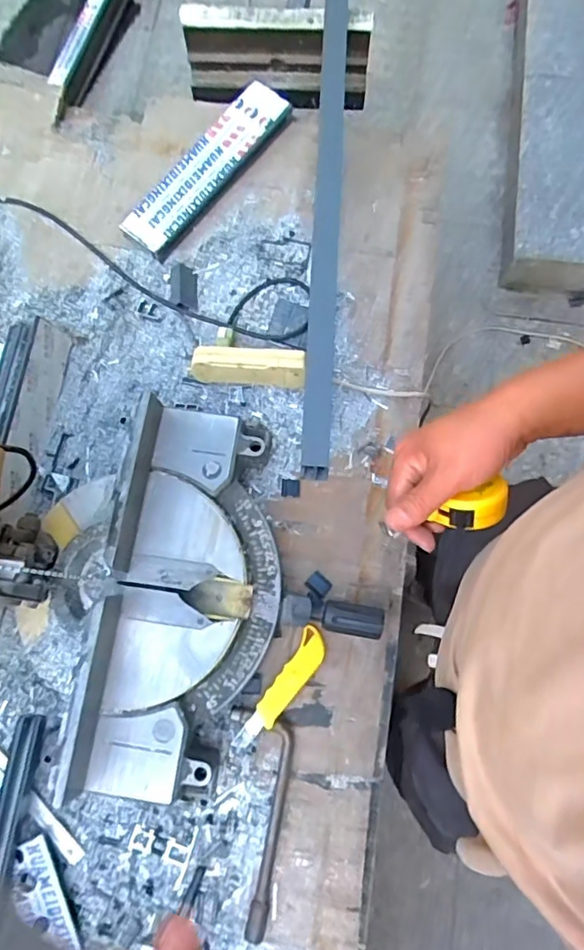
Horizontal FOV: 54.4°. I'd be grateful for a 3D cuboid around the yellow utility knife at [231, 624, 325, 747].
[{"bbox_3d":[-0.013,0.277,0.739,0.040,0.031,0.169,37,80,9],"label":"yellow utility knife"}]

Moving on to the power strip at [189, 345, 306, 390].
[{"bbox_3d":[-0.062,-0.158,0.832,0.162,0.055,0.041,6,76,2],"label":"power strip"}]

